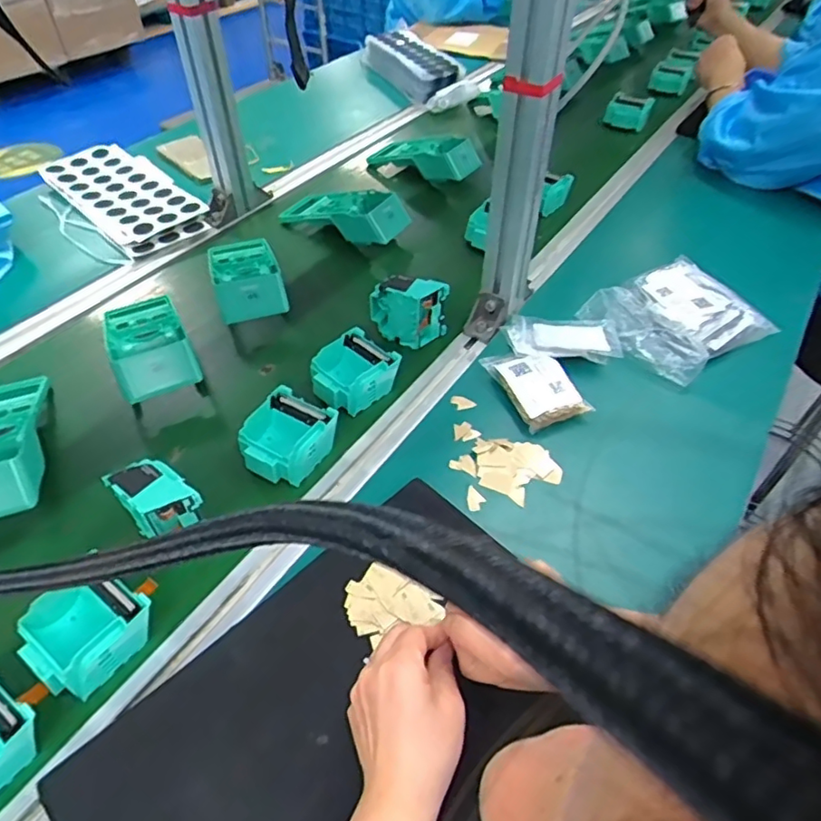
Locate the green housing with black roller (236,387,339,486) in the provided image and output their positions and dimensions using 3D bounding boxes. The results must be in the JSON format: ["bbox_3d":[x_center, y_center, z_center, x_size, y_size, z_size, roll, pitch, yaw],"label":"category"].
[{"bbox_3d":[-0.118,0.027,0.564,0.080,0.037,0.082,20,52,19],"label":"green housing with black roller"}]

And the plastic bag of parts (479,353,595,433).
[{"bbox_3d":[0.131,-0.030,0.613,0.067,0.026,0.109,-19,50,-14],"label":"plastic bag of parts"}]

